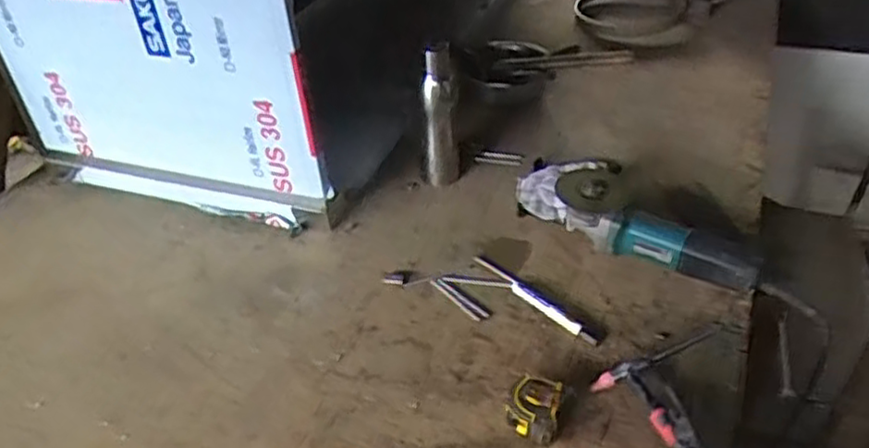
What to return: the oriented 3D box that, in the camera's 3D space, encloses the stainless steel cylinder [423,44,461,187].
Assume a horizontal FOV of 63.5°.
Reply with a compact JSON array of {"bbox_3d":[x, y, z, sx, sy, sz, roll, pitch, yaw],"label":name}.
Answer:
[{"bbox_3d":[0.013,-0.159,1.095,0.054,0.235,0.042,-6,39,-4],"label":"stainless steel cylinder"}]

